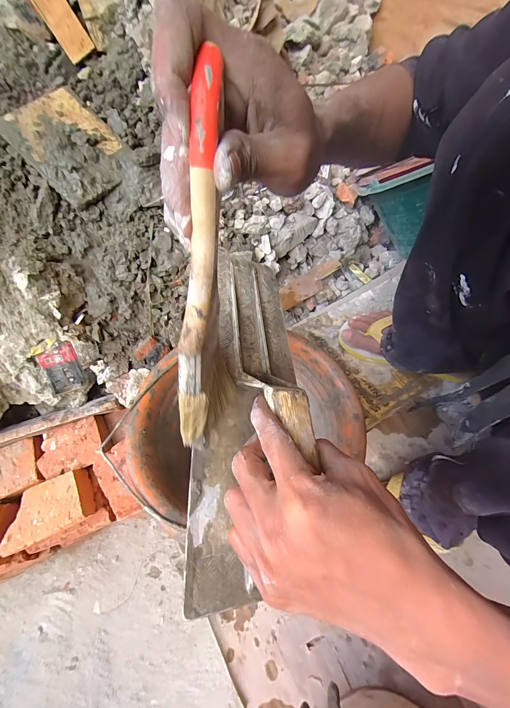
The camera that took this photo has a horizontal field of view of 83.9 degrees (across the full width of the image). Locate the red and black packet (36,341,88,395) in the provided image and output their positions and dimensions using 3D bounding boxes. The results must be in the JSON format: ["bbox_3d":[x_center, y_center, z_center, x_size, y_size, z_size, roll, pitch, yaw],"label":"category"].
[{"bbox_3d":[-0.324,0.023,0.475,0.053,0.006,0.081,-19,110,-21],"label":"red and black packet"}]

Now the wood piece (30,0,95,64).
[{"bbox_3d":[-0.333,-0.571,0.470,0.063,0.121,0.014,-15,37,30],"label":"wood piece"}]

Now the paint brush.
[{"bbox_3d":[-0.030,-0.030,0.154,0.014,0.196,0.024,11,22,7],"label":"paint brush"}]

